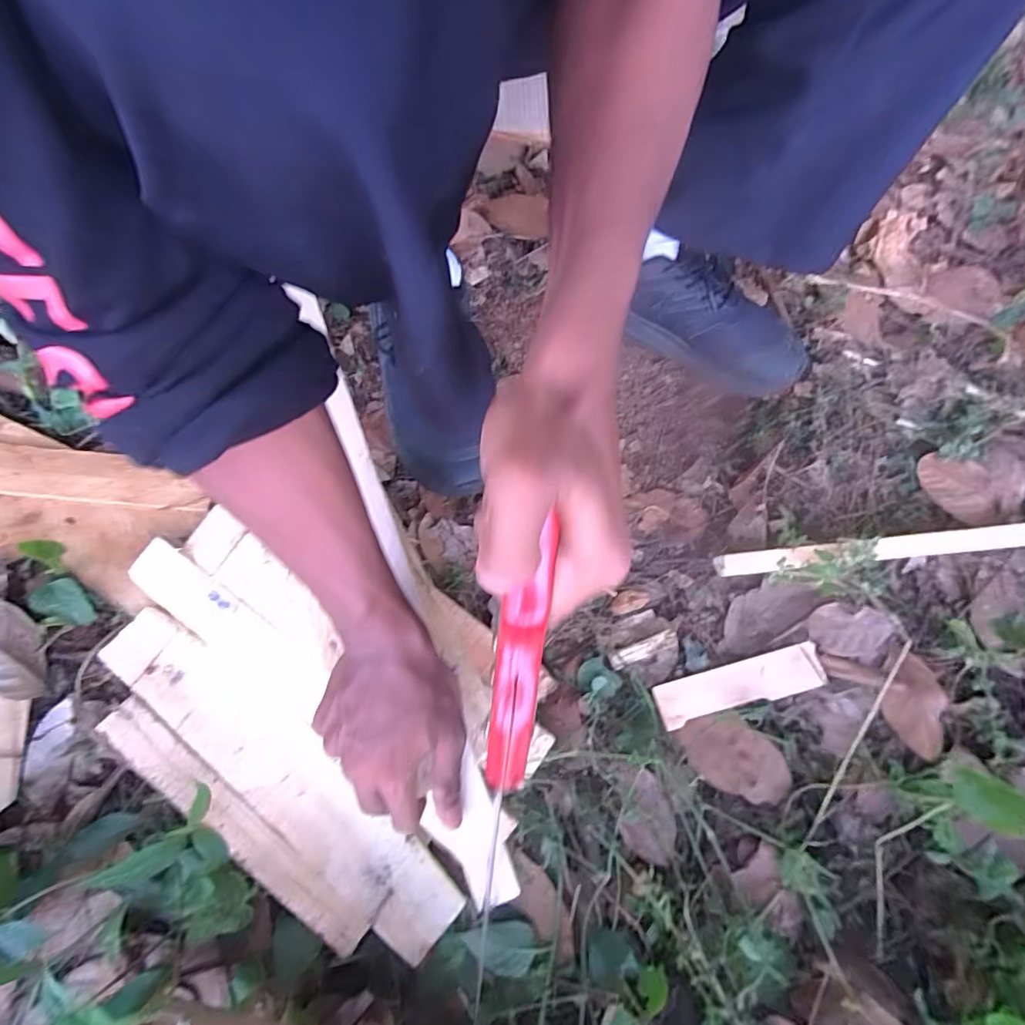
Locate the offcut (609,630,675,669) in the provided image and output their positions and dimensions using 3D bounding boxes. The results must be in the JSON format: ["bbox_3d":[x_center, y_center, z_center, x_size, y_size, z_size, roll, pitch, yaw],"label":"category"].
[{"bbox_3d":[0.118,0.124,0.479,0.063,0.006,0.015,-22,73,-12],"label":"offcut"}]

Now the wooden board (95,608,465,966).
[{"bbox_3d":[-0.187,0.207,0.423,0.345,0.006,0.058,39,70,6],"label":"wooden board"}]

